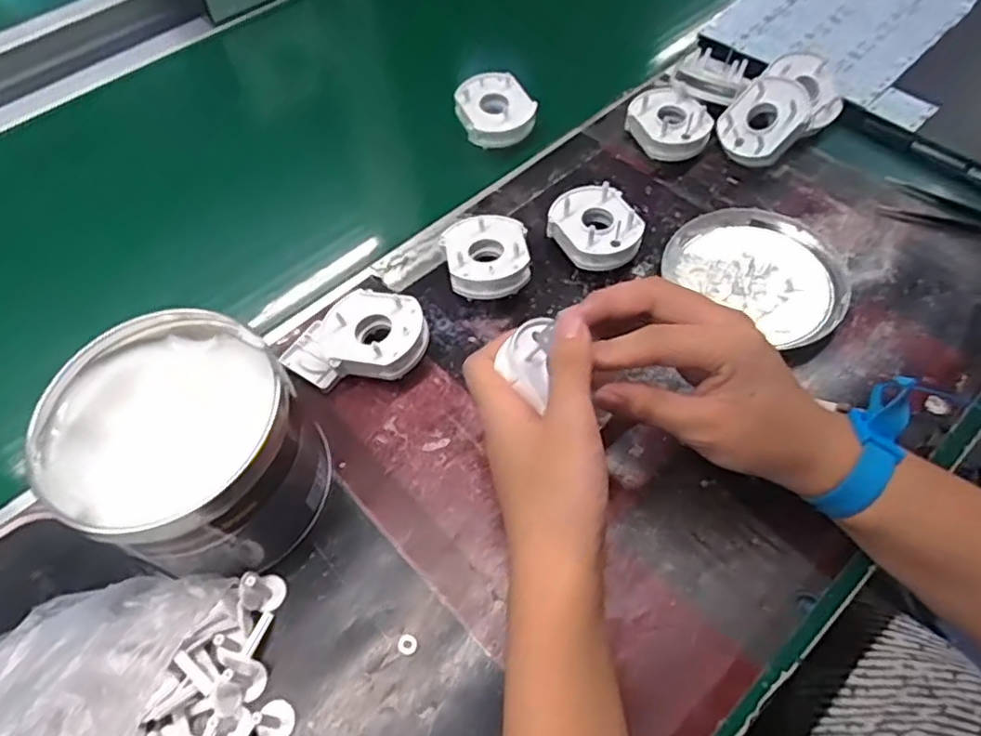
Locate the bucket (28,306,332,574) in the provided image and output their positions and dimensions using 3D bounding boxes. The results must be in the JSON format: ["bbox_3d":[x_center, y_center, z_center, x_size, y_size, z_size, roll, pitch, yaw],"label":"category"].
[{"bbox_3d":[-0.171,0.047,0.370,0.117,0.099,0.120,-2,58,2],"label":"bucket"}]

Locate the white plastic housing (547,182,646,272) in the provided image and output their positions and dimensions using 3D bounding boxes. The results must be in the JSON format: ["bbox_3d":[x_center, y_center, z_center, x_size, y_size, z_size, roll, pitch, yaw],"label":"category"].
[{"bbox_3d":[0.083,-0.105,0.491,0.061,0.034,0.064,-2,58,2],"label":"white plastic housing"}]

